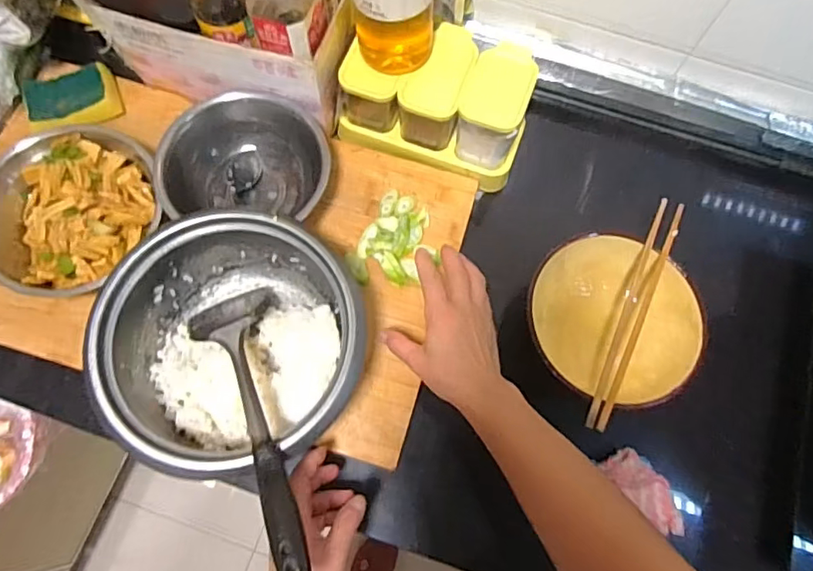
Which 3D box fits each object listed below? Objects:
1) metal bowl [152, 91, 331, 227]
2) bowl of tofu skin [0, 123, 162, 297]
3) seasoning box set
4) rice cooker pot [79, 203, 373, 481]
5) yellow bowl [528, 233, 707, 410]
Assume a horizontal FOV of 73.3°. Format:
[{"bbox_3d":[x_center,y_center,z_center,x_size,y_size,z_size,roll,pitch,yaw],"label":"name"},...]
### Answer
[{"bbox_3d":[-0.172,-0.135,0.609,0.178,0.082,0.140,13,73,3],"label":"metal bowl"},{"bbox_3d":[-0.361,-0.081,0.590,0.185,0.060,0.182,0,73,-1],"label":"bowl of tofu skin"},{"bbox_3d":[0.038,-0.214,0.640,0.212,0.100,0.126,18,73,4],"label":"seasoning box set"},{"bbox_3d":[-0.153,0.050,0.520,0.221,0.114,0.200,-5,73,-3],"label":"rice cooker pot"},{"bbox_3d":[0.216,0.037,0.580,0.173,0.061,0.171,0,73,-1],"label":"yellow bowl"}]

